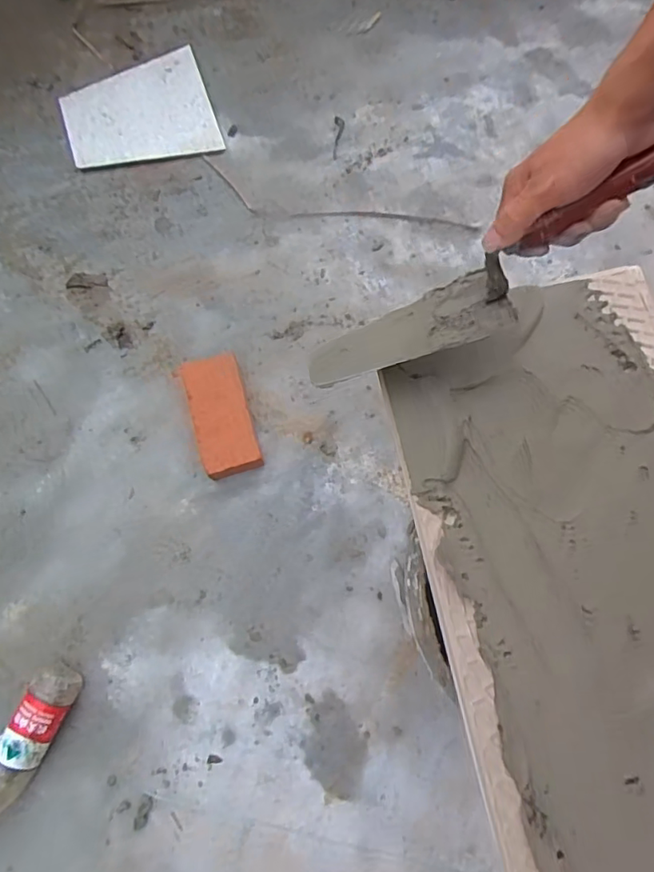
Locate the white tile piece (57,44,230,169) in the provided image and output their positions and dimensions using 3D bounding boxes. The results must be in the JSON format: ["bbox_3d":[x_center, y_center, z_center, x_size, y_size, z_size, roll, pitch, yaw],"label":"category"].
[{"bbox_3d":[-0.357,-0.610,1.045,0.269,0.011,0.215,-18,81,-3],"label":"white tile piece"}]

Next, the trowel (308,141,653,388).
[{"bbox_3d":[0.141,-0.128,0.474,0.348,0.070,0.075,-29,76,27],"label":"trowel"}]

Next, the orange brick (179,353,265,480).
[{"bbox_3d":[-0.163,-0.032,0.862,0.084,0.050,0.192,-17,77,-4],"label":"orange brick"}]

